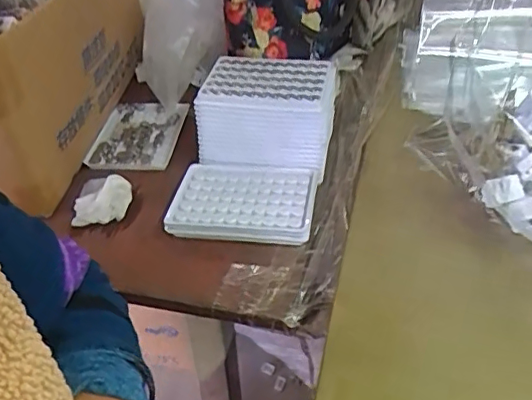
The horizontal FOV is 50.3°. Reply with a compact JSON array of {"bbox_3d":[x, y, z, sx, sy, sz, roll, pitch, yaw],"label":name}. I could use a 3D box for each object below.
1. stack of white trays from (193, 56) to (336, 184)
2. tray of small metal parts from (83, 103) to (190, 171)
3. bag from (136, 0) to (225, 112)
[{"bbox_3d":[0.002,-0.092,0.580,0.135,0.069,0.100,3,37,10],"label":"stack of white trays"},{"bbox_3d":[-0.146,-0.075,0.646,0.093,0.012,0.127,2,40,6],"label":"tray of small metal parts"},{"bbox_3d":[-0.105,-0.219,0.664,0.108,0.178,0.111,-14,41,-13],"label":"bag"}]

